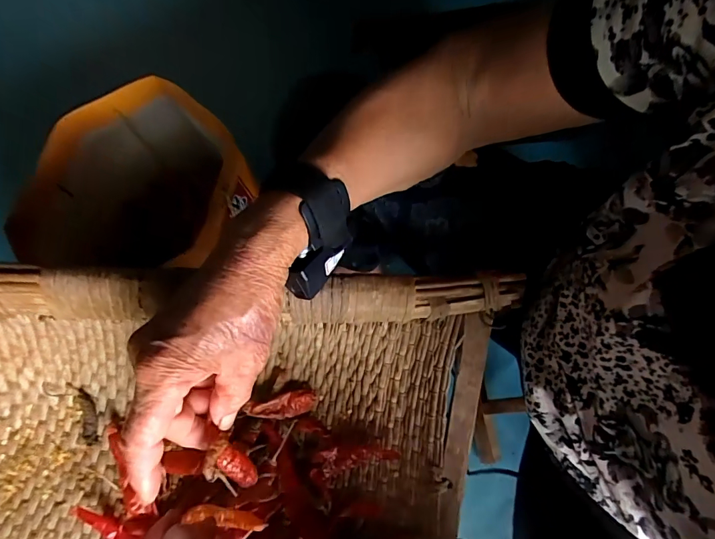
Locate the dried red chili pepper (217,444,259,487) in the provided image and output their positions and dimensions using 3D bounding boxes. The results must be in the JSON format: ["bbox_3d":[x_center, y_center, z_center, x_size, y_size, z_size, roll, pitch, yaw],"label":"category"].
[{"bbox_3d":[-0.075,0.124,0.248,0.012,0.009,0.037,-32,121,-6],"label":"dried red chili pepper"}]

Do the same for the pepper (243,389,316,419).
[{"bbox_3d":[-0.062,0.112,0.324,0.056,0.009,0.020,-5,75,-20],"label":"pepper"}]

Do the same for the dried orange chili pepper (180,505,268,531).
[{"bbox_3d":[-0.097,0.185,0.294,0.060,0.007,0.012,3,76,13],"label":"dried orange chili pepper"}]

